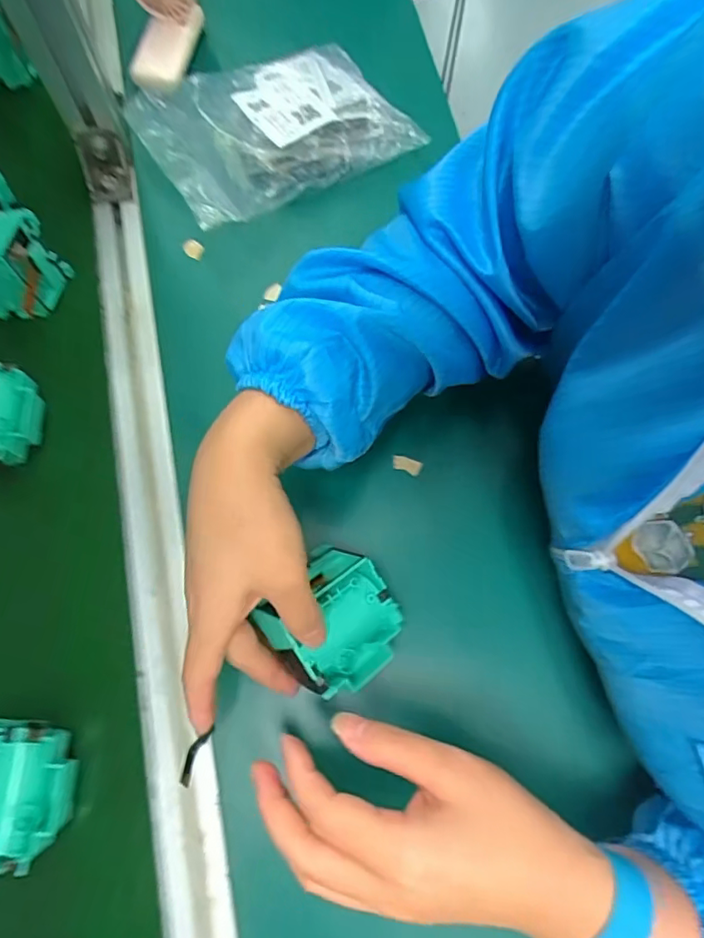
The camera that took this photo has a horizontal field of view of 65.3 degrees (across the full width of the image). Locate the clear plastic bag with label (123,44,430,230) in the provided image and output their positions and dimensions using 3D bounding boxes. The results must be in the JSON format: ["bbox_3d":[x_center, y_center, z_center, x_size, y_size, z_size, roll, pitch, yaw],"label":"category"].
[{"bbox_3d":[-0.061,-0.286,0.451,0.196,0.024,0.129,-31,89,-12],"label":"clear plastic bag with label"}]

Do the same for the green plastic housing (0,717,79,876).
[{"bbox_3d":[-0.203,0.191,0.333,0.068,0.042,0.075,3,78,-4],"label":"green plastic housing"}]

